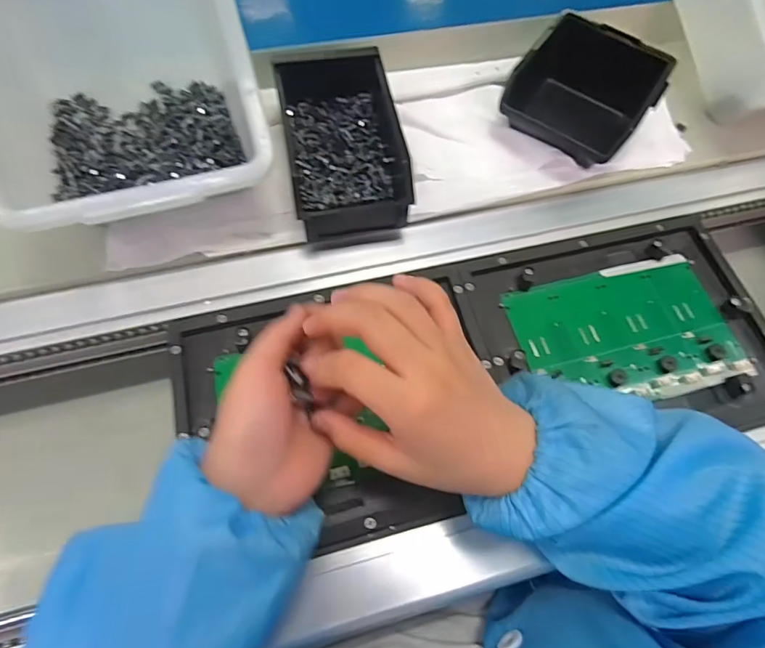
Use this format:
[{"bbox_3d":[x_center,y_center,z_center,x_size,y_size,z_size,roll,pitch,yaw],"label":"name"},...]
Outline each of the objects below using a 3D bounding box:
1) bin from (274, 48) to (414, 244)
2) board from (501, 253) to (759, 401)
[{"bbox_3d":[-0.038,-0.168,0.410,0.095,0.061,0.179,-10,67,-6],"label":"bin"},{"bbox_3d":[0.209,0.006,0.390,0.181,0.011,0.119,-12,67,-7],"label":"board"}]

